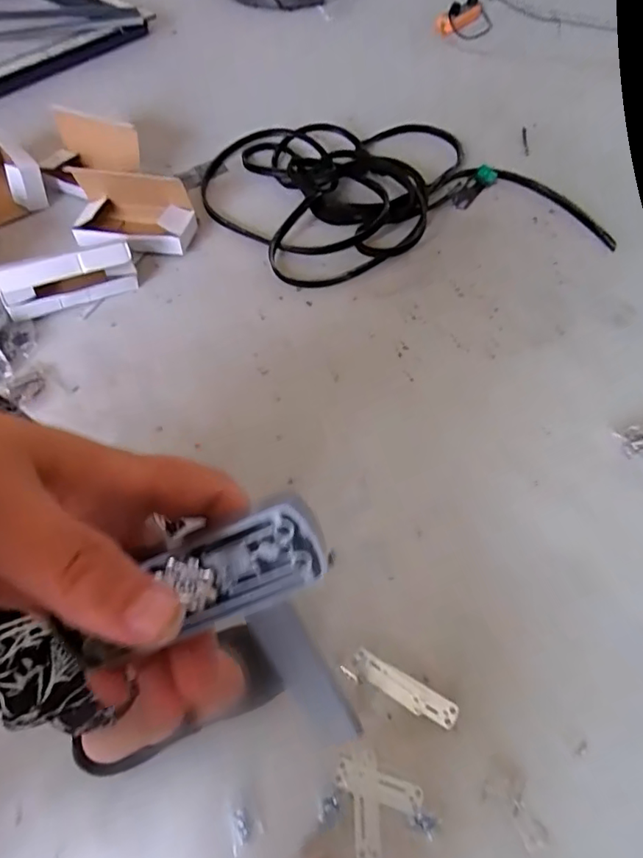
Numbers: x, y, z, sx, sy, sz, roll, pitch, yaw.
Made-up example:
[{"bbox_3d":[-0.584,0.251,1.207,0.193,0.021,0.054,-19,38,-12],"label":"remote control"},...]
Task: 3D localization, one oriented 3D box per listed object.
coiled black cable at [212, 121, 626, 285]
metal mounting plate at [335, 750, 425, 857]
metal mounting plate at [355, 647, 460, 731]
[{"bbox_3d":[0.153,-0.531,1.154,0.782,0.046,0.521,-12,57,-9],"label":"coiled black cable"},{"bbox_3d":[0.063,0.387,0.559,0.081,0.004,0.091,-14,58,-10],"label":"metal mounting plate"},{"bbox_3d":[0.096,0.302,0.618,0.127,0.007,0.032,25,60,15],"label":"metal mounting plate"}]

